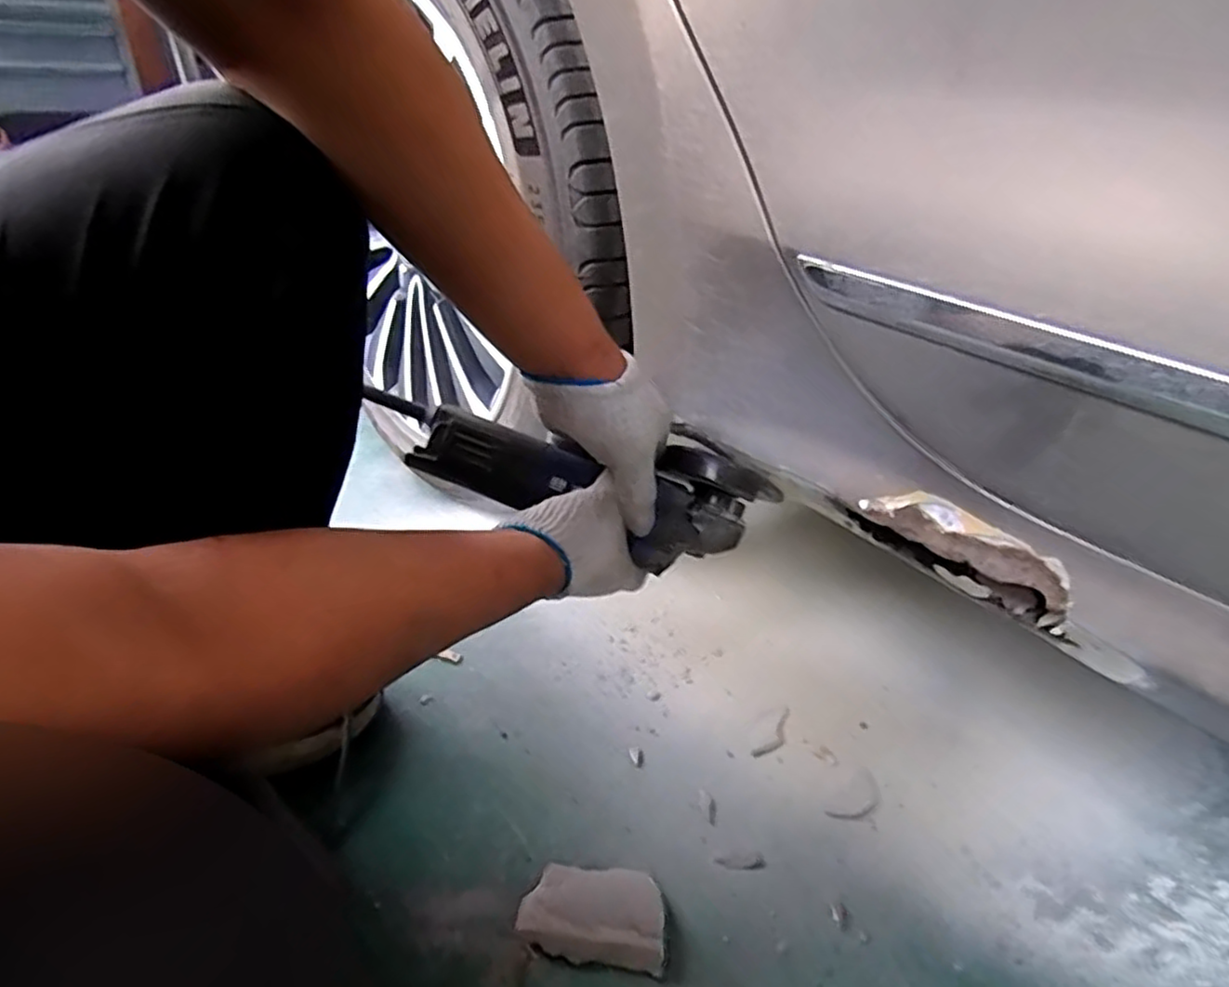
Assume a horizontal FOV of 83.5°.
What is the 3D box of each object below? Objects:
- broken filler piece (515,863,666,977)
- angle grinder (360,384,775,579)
[{"bbox_3d":[-0.015,0.298,0.490,0.100,0.012,0.063,6,33,4],"label":"broken filler piece"},{"bbox_3d":[-0.038,-0.012,0.543,0.315,0.086,0.076,12,33,-1],"label":"angle grinder"}]

